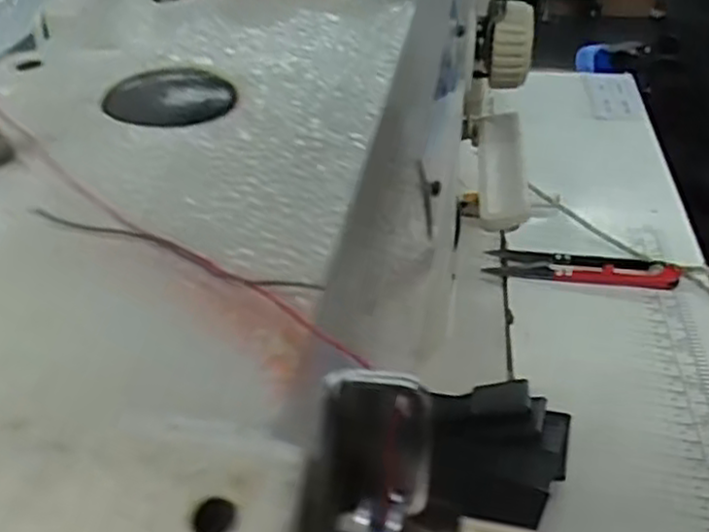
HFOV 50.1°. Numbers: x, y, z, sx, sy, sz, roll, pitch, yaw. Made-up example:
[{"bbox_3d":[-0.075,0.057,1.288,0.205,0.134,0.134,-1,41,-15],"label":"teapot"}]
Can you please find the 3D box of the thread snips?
[{"bbox_3d":[0.126,0.000,0.422,0.101,0.009,0.023,8,39,11],"label":"thread snips"}]

